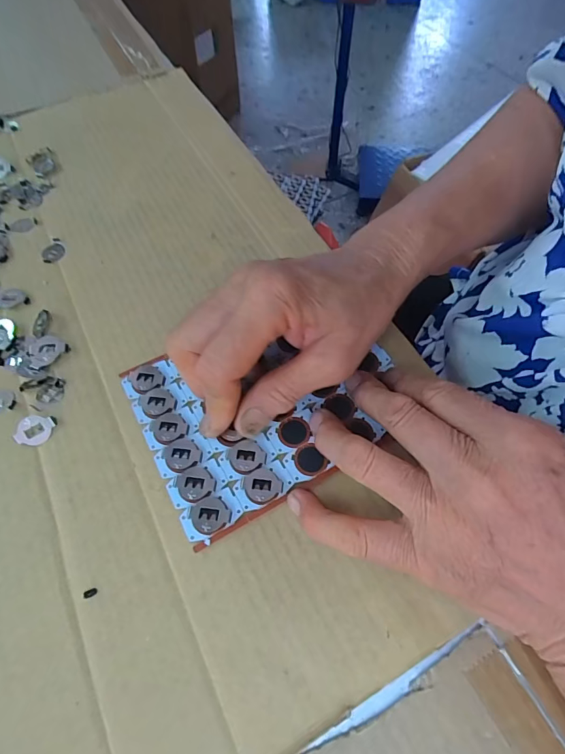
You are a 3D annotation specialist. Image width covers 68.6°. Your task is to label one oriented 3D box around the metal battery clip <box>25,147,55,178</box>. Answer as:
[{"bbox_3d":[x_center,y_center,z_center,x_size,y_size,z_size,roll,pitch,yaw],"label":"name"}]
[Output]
[{"bbox_3d":[-0.204,-0.183,0.352,0.022,0.004,0.032,-33,65,-15],"label":"metal battery clip"}]

